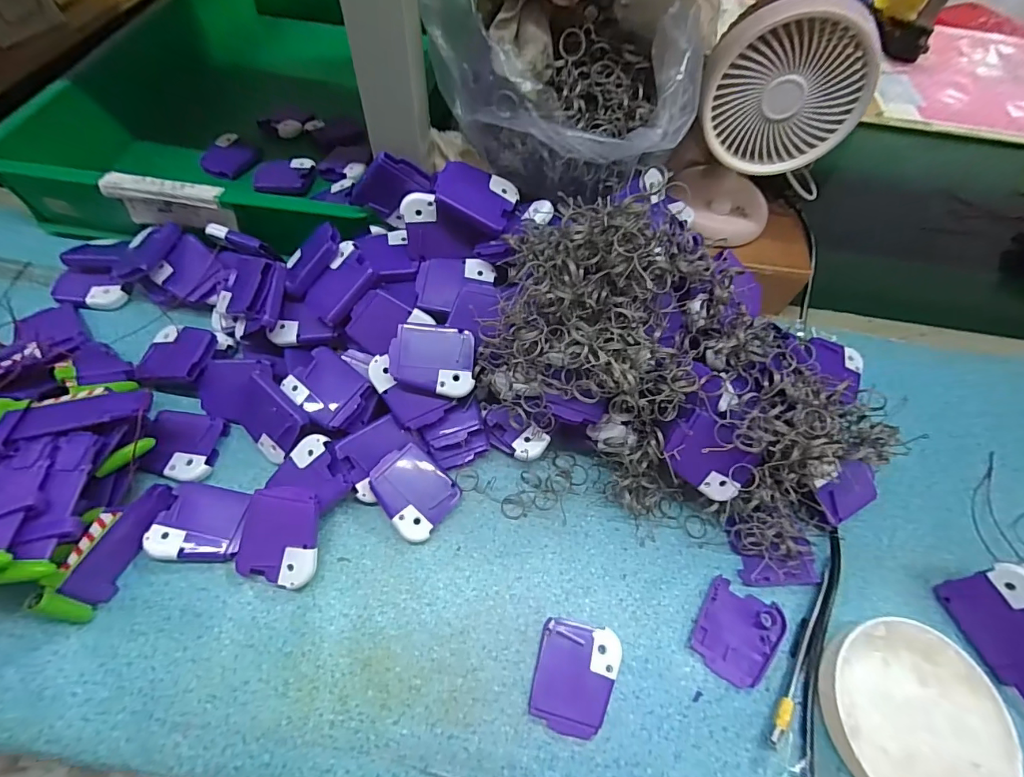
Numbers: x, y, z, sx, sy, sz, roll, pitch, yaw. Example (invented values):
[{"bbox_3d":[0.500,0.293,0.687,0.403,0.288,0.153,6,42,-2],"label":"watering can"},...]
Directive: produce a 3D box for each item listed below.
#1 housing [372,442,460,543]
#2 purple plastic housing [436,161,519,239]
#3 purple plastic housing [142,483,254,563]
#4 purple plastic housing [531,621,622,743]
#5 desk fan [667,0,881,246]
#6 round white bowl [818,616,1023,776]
[{"bbox_3d":[-0.074,0.076,0.338,0.060,0.016,0.051,47,68,0],"label":"housing"},{"bbox_3d":[-0.028,-0.152,0.361,0.061,0.013,0.051,30,70,-9],"label":"purple plastic housing"},{"bbox_3d":[-0.215,0.095,0.319,0.058,0.016,0.051,9,59,1],"label":"purple plastic housing"},{"bbox_3d":[0.042,0.186,0.294,0.052,0.008,0.062,13,59,4],"label":"purple plastic housing"},{"bbox_3d":[0.205,-0.213,0.368,0.114,0.170,0.101,30,62,13],"label":"desk fan"},{"bbox_3d":[0.248,0.203,0.281,0.104,0.029,0.104,2,59,-3],"label":"round white bowl"}]

